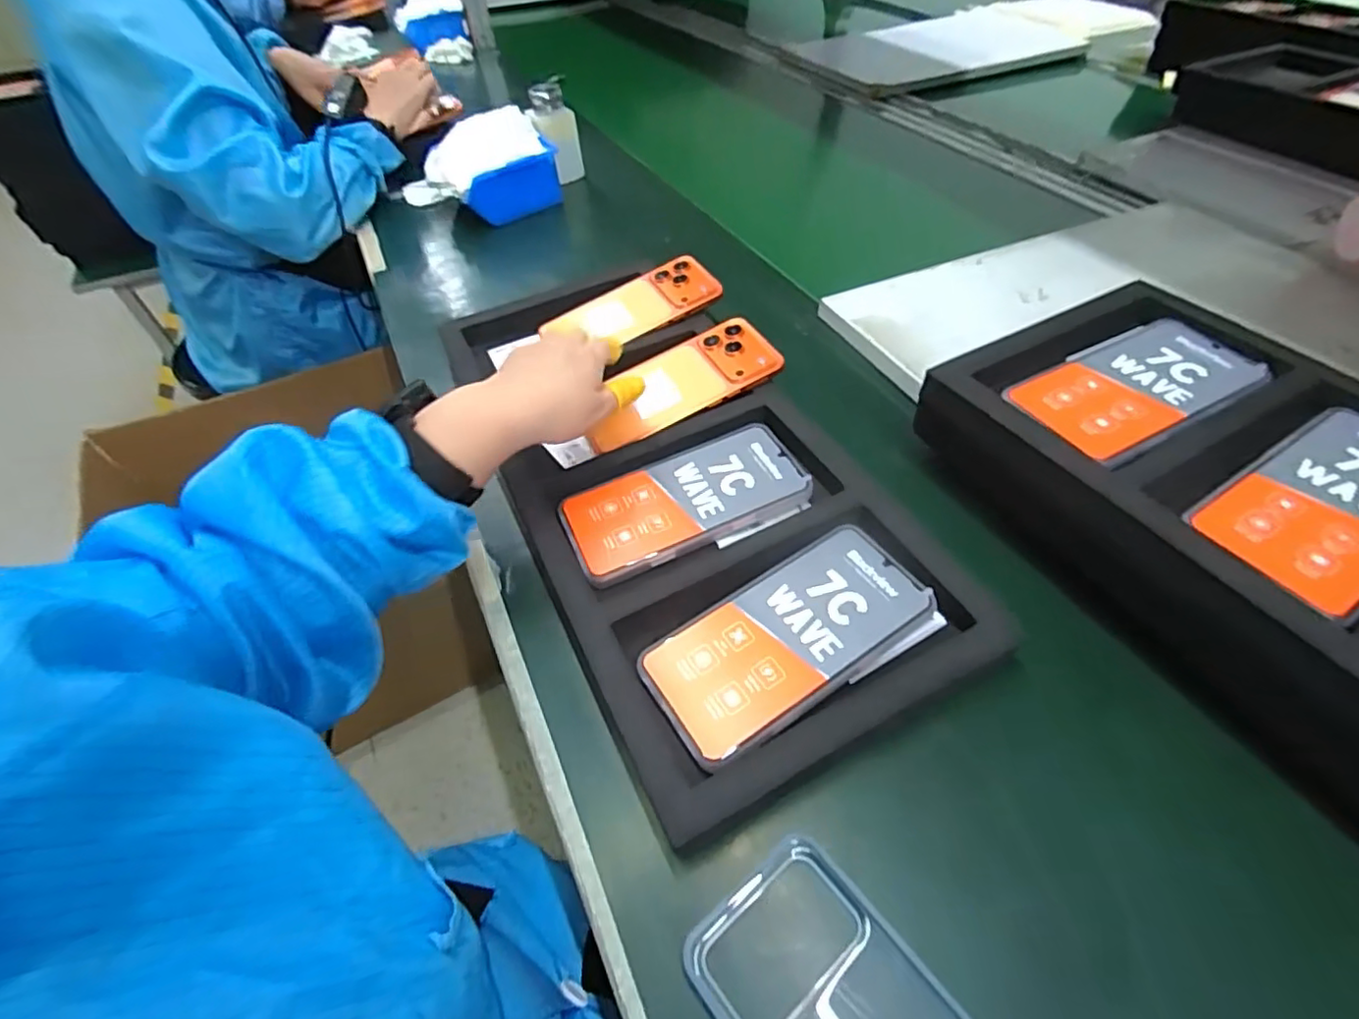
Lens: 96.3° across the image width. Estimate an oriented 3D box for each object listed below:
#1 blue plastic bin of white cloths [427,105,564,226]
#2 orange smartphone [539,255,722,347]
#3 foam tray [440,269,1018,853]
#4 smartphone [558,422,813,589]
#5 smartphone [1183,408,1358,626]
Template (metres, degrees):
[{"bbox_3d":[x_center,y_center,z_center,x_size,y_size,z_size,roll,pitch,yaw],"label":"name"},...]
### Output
[{"bbox_3d":[-0.229,-0.418,0.744,0.133,0.083,0.114,-34,56,-24],"label":"blue plastic bin of white cloths"},{"bbox_3d":[-0.040,-0.185,0.555,0.152,0.007,0.077,-30,57,-8],"label":"orange smartphone"},{"bbox_3d":[-0.013,-0.040,0.443,0.218,0.031,0.471,-22,52,-16],"label":"foam tray"},{"bbox_3d":[0.005,-0.008,0.421,0.165,0.010,0.079,-20,52,-15],"label":"smartphone"},{"bbox_3d":[0.354,-0.004,0.324,0.160,0.007,0.077,-25,53,-19],"label":"smartphone"}]

